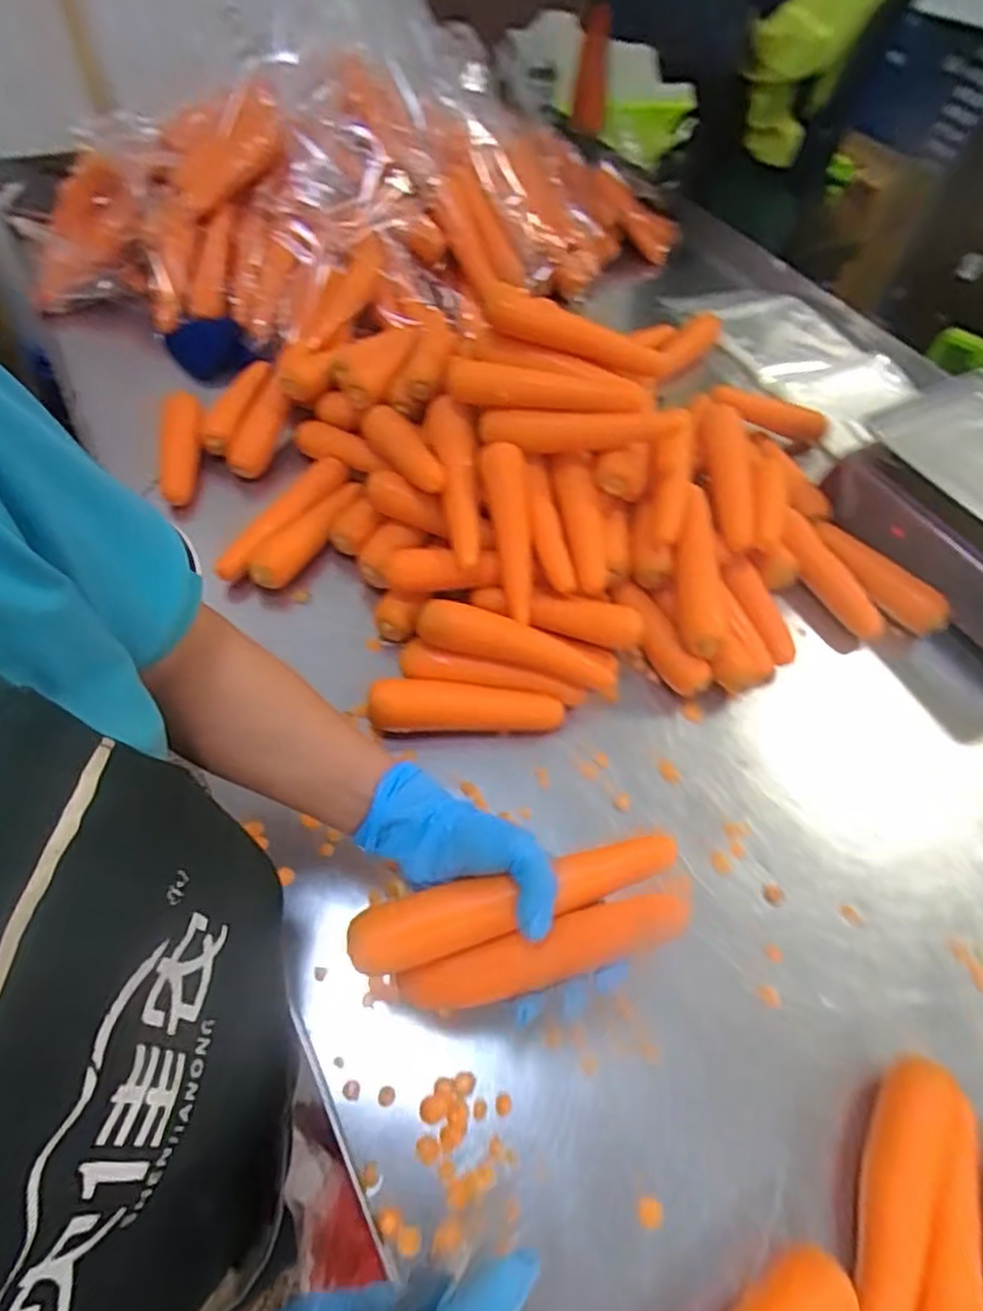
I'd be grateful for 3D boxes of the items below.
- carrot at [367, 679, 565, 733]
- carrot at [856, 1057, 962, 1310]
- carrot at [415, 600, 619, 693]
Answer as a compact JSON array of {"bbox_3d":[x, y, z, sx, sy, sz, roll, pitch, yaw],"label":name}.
[{"bbox_3d":[-0.022,0.045,0.603,0.172,0.035,0.036,1,55,-4],"label":"carrot"},{"bbox_3d":[0.251,0.362,0.424,0.040,0.033,0.201,30,58,15],"label":"carrot"},{"bbox_3d":[0.024,-0.012,0.605,0.182,0.036,0.033,14,55,4],"label":"carrot"}]

